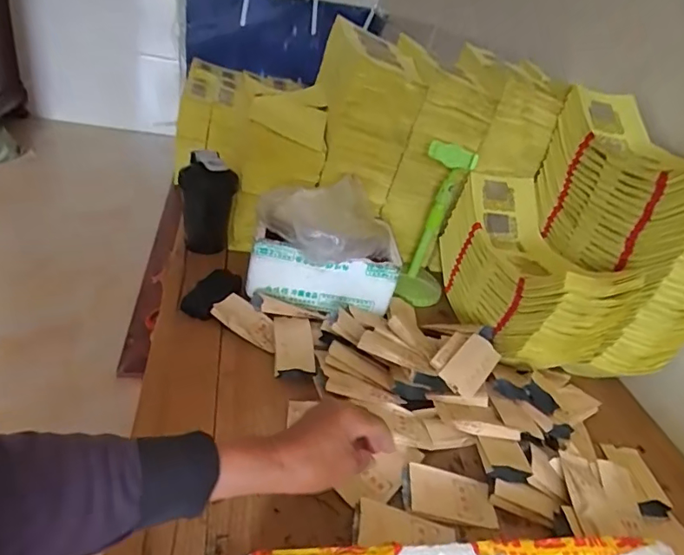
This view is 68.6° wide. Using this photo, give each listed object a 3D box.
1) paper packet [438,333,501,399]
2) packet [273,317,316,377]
[{"bbox_3d":[0.180,0.122,0.693,0.051,0.004,0.105,43,51,14],"label":"paper packet"},{"bbox_3d":[-0.065,0.088,0.681,0.053,0.008,0.096,6,33,-13],"label":"packet"}]

